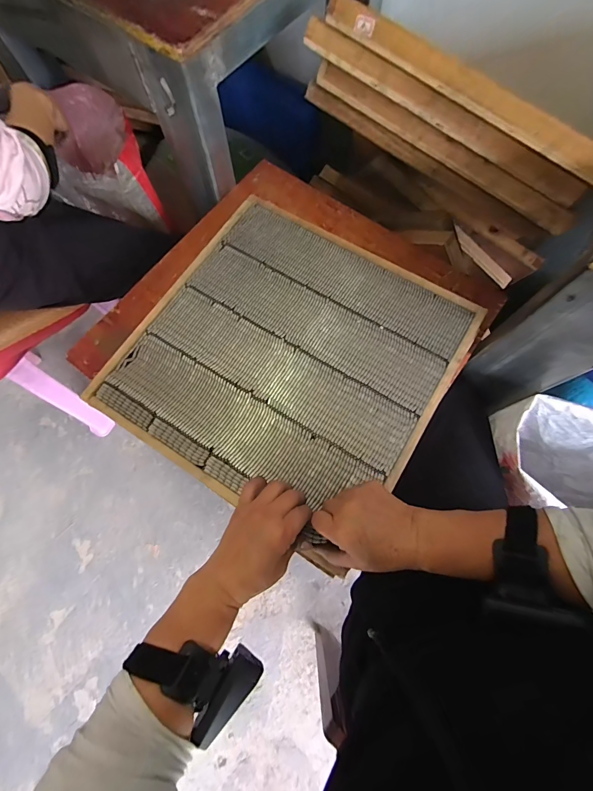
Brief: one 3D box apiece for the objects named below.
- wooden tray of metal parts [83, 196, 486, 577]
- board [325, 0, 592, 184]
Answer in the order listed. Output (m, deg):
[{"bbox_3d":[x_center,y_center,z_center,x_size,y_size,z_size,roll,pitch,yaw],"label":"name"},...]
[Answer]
[{"bbox_3d":[-0.006,-0.057,0.467,0.388,0.028,0.393,32,77,6],"label":"wooden tray of metal parts"},{"bbox_3d":[0.198,-0.347,0.390,0.396,0.025,0.025,38,77,11],"label":"board"}]

